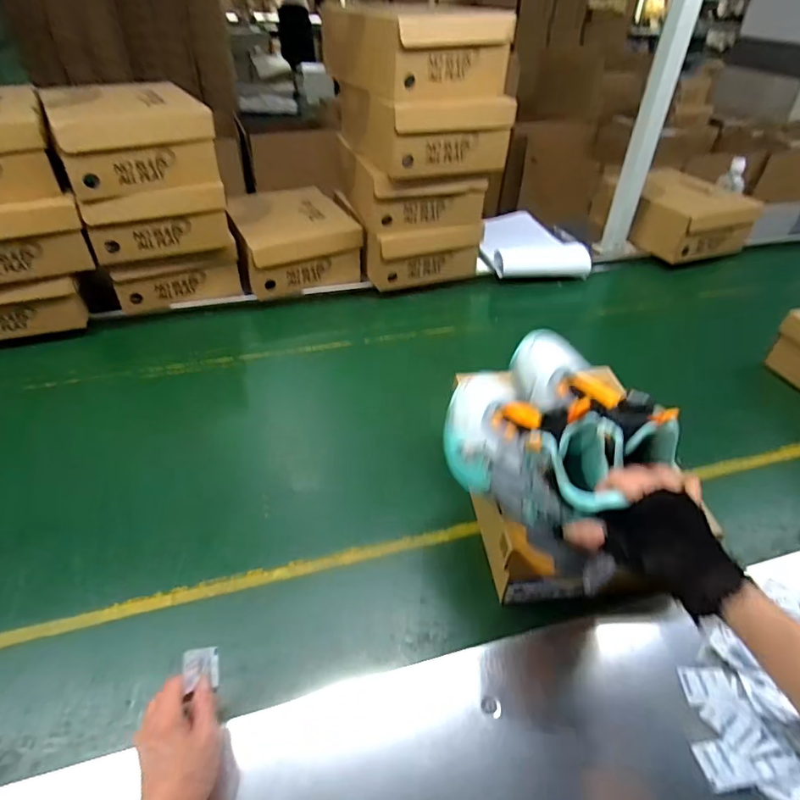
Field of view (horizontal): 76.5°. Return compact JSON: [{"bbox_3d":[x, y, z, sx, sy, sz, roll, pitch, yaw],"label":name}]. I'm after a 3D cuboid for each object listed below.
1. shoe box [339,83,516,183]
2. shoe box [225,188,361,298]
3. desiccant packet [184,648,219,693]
[{"bbox_3d":[0.046,-0.571,1.062,0.259,0.123,0.295,-13,42,-20],"label":"shoe box"},{"bbox_3d":[-0.251,-0.374,1.182,0.250,0.131,0.305,-13,42,-20],"label":"shoe box"},{"bbox_3d":[-0.187,0.254,0.481,0.004,0.042,0.033,-24,60,20],"label":"desiccant packet"}]

